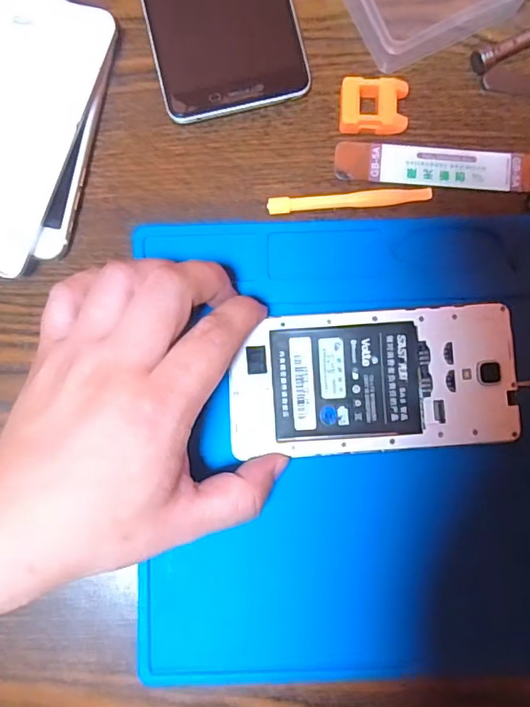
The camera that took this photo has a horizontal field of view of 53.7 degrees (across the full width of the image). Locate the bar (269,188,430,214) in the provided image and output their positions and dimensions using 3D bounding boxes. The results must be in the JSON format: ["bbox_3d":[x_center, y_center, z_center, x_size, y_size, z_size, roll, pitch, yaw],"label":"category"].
[{"bbox_3d":[0.044,-0.080,0.271,0.084,0.007,0.009,-6,87,0],"label":"bar"}]

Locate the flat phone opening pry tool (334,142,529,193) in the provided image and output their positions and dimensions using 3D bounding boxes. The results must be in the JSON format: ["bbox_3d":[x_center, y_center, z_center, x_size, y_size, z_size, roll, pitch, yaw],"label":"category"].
[{"bbox_3d":[0.096,-0.098,0.274,0.116,0.004,0.020,4,87,1],"label":"flat phone opening pry tool"}]

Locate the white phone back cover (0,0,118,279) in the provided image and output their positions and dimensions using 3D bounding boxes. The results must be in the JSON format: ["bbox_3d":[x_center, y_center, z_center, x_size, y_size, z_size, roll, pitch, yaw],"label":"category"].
[{"bbox_3d":[-0.132,-0.116,0.271,0.071,0.014,0.144,19,87,2],"label":"white phone back cover"}]

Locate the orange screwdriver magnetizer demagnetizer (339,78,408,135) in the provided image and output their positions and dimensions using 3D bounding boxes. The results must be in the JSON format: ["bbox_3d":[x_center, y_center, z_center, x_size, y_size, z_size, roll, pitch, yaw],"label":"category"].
[{"bbox_3d":[0.056,-0.127,0.272,0.034,0.013,0.026,1,87,0],"label":"orange screwdriver magnetizer demagnetizer"}]

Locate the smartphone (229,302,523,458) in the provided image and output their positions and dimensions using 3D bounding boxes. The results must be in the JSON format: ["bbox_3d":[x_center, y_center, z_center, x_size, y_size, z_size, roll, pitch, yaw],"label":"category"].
[{"bbox_3d":[0.054,0.014,0.261,0.140,0.006,0.069,-6,87,1],"label":"smartphone"}]

